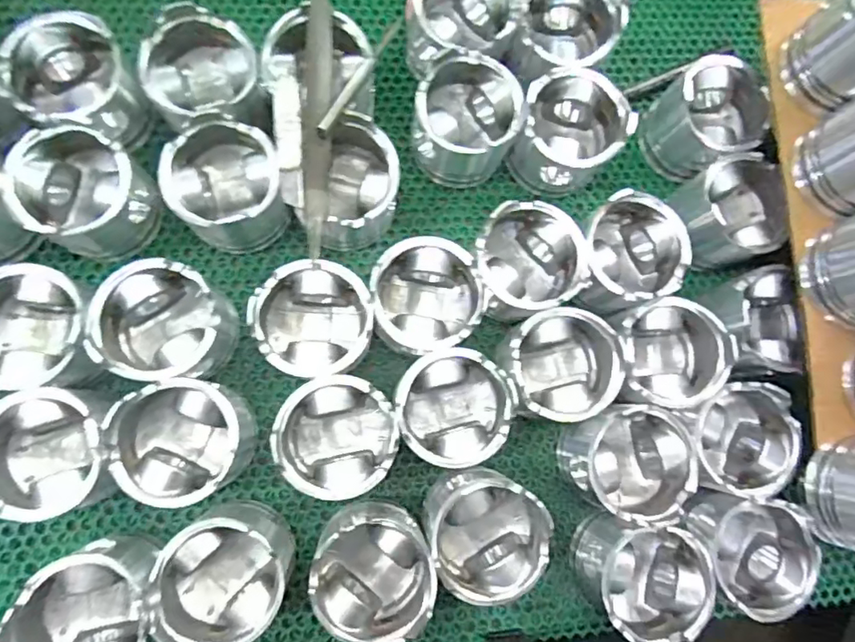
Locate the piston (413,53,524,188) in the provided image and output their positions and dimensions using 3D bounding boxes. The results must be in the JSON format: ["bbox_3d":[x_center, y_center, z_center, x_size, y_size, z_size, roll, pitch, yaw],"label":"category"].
[{"bbox_3d":[0.034,-0.180,0.509,0.087,0.078,0.081,13,79,-7],"label":"piston"}]

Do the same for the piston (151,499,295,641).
[{"bbox_3d":[-0.153,0.198,0.434,0.094,0.077,0.096,11,79,-7],"label":"piston"}]

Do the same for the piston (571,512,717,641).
[{"bbox_3d":[0.177,0.212,0.472,0.087,0.081,0.090,1,81,-9],"label":"piston"}]

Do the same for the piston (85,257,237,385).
[{"bbox_3d":[-0.208,0.003,0.451,0.091,0.071,0.087,1,82,-6],"label":"piston"}]

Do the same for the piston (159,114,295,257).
[{"bbox_3d":[-0.170,-0.114,0.476,0.088,0.079,0.089,1,81,-9],"label":"piston"}]

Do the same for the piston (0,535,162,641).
[{"bbox_3d":[-0.243,0.210,0.420,0.090,0.085,0.098,1,81,-9],"label":"piston"}]

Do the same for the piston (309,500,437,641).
[{"bbox_3d":[-0.044,0.198,0.445,0.093,0.085,0.092,1,81,-9],"label":"piston"}]

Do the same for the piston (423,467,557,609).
[{"bbox_3d":[0.044,0.171,0.460,0.093,0.083,0.090,1,81,-9],"label":"piston"}]

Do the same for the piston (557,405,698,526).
[{"bbox_3d":[0.168,0.118,0.482,0.096,0.081,0.093,1,81,-9],"label":"piston"}]

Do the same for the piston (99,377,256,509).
[{"bbox_3d":[-0.191,0.092,0.448,0.091,0.087,0.089,1,81,-9],"label":"piston"}]

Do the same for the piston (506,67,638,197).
[{"bbox_3d":[0.124,-0.171,0.512,0.088,0.083,0.086,1,81,-9],"label":"piston"}]

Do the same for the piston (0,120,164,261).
[{"bbox_3d":[-0.280,-0.103,0.461,0.087,0.074,0.086,1,81,-9],"label":"piston"}]

